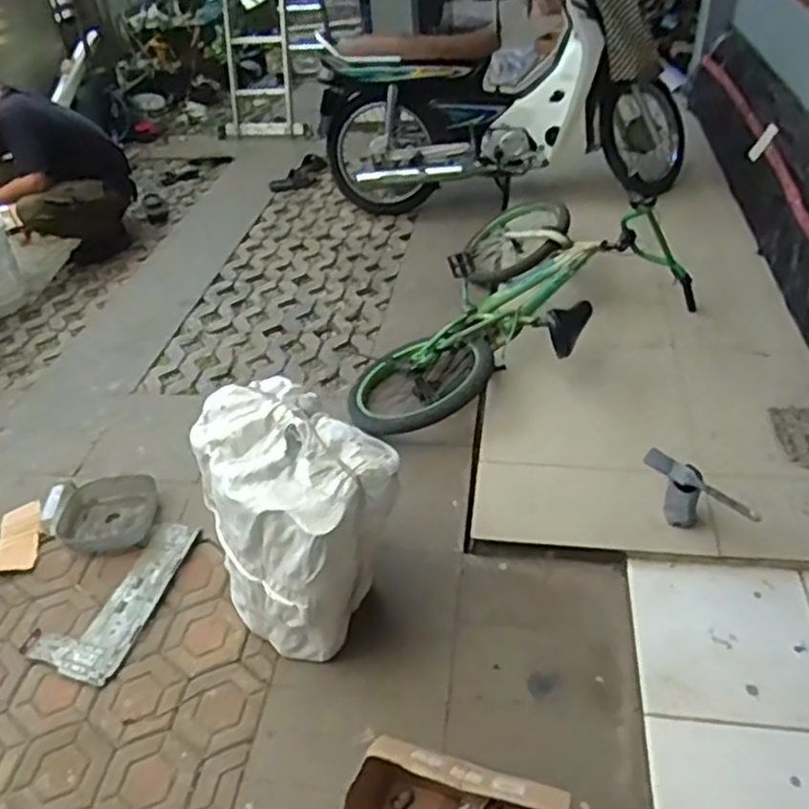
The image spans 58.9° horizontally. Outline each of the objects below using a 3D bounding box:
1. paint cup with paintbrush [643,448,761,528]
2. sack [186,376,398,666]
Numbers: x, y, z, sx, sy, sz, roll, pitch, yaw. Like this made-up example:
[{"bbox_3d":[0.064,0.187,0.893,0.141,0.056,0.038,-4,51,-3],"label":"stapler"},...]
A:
[{"bbox_3d":[0.731,0.241,1.821,0.061,0.192,0.294,-32,47,-27],"label":"paint cup with paintbrush"},{"bbox_3d":[-0.252,0.260,1.642,0.447,0.555,0.320,28,49,33],"label":"sack"}]

